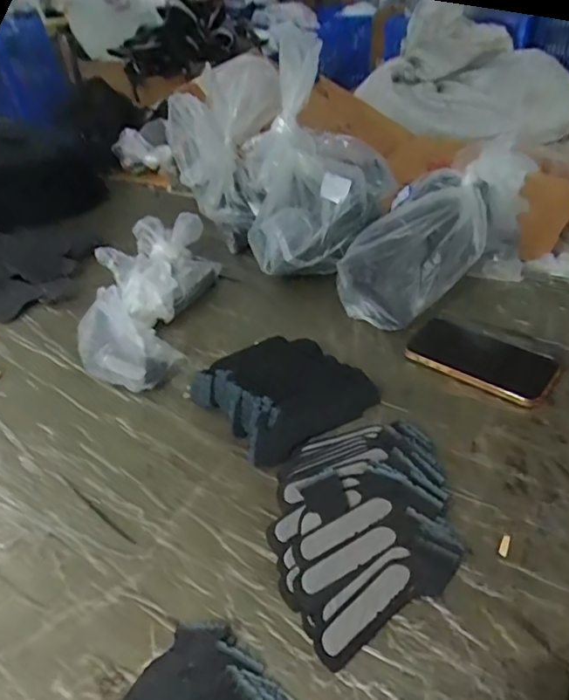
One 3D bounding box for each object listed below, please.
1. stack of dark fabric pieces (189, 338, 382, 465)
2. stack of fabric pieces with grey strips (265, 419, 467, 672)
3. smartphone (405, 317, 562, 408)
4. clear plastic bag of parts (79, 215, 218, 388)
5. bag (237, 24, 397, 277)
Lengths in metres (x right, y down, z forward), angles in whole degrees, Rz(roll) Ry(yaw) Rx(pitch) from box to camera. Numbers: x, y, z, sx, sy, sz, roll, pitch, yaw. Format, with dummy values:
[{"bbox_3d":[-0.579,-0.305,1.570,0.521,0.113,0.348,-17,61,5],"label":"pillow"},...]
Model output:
[{"bbox_3d":[-0.006,0.036,0.554,0.150,0.032,0.157,-27,43,-25],"label":"stack of dark fabric pieces"},{"bbox_3d":[0.062,0.126,0.430,0.173,0.029,0.165,-23,41,-20],"label":"stack of fabric pieces with grey strips"},{"bbox_3d":[0.208,0.010,0.564,0.152,0.017,0.081,25,47,36],"label":"smartphone"},{"bbox_3d":[-0.178,-0.069,0.679,0.139,0.099,0.286,2,38,10],"label":"clear plastic bag of parts"},{"bbox_3d":[0.043,-0.238,0.682,0.201,0.273,0.144,-6,38,0],"label":"bag"}]

